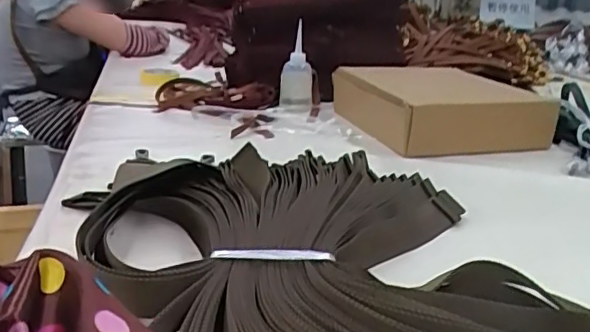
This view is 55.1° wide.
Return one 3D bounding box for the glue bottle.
[{"bbox_3d":[0.003,-0.186,1.075,0.061,0.154,0.068,3,20,2],"label":"glue bottle"}]

